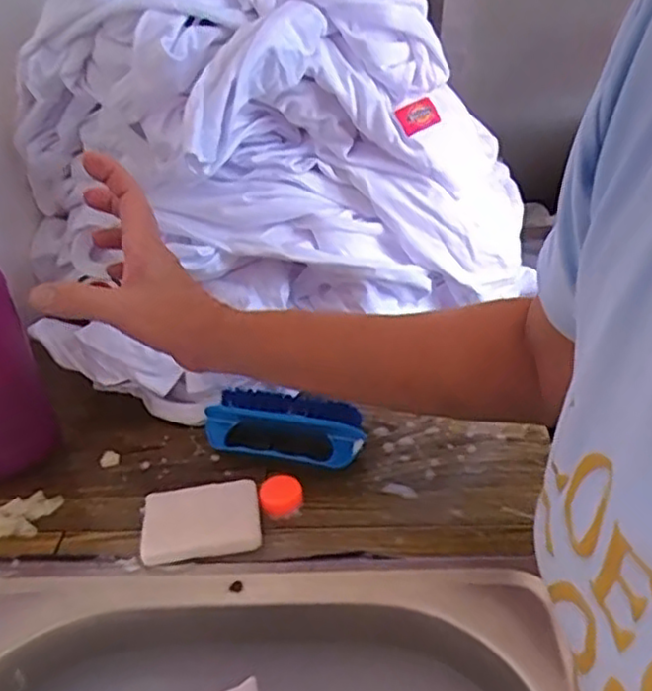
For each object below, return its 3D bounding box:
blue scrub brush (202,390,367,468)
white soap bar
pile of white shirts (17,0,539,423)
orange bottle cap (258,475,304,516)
[{"bbox_3d":[-0.035,0.066,0.547,0.126,0.047,0.039,4,33,14],"label":"blue scrub brush"},{"bbox_3d":[-0.087,0.122,0.492,0.079,0.017,0.060,-9,32,-7],"label":"white soap bar"},{"bbox_3d":[-0.071,-0.181,0.596,0.374,0.332,0.311,-15,33,-16],"label":"pile of white shirts"},{"bbox_3d":[-0.033,0.110,0.510,0.031,0.013,0.032,-3,32,2],"label":"orange bottle cap"}]

